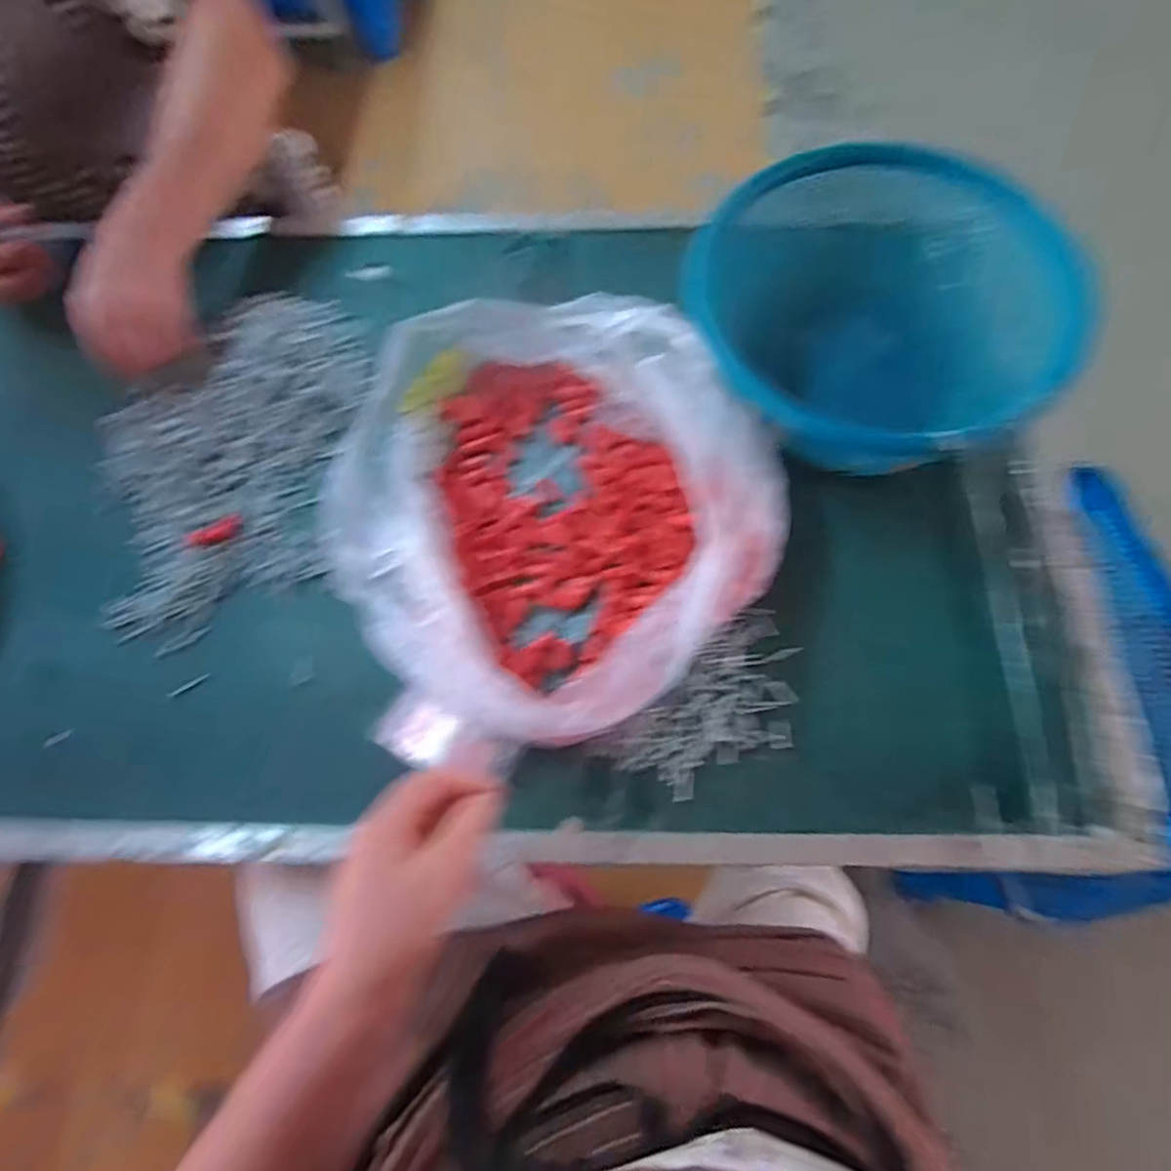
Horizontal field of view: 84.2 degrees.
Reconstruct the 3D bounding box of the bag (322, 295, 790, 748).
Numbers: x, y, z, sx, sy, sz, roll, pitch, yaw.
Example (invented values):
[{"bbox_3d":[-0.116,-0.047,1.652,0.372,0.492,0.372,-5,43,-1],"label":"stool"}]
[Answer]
[{"bbox_3d":[-0.039,-0.075,0.505,0.313,0.097,0.339,-38,73,-13],"label":"bag"}]

